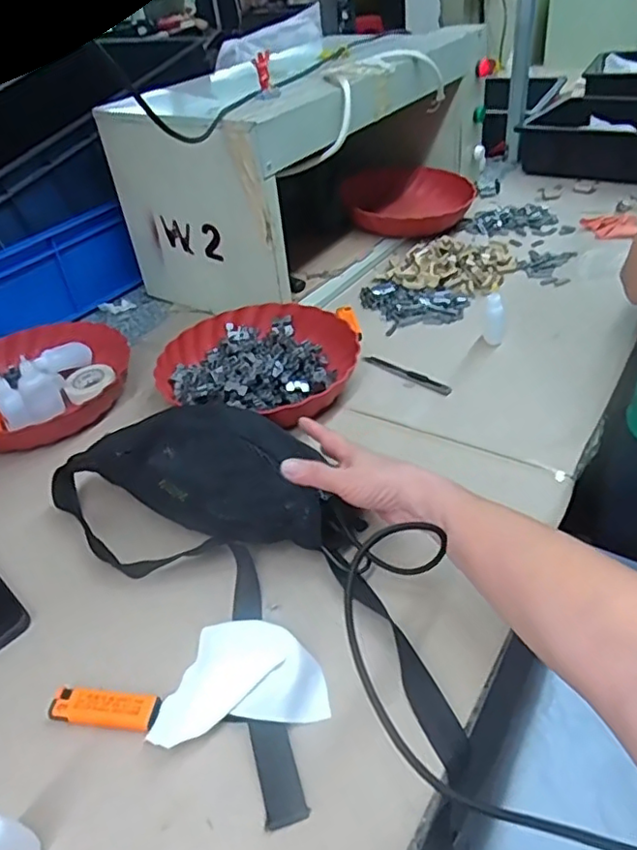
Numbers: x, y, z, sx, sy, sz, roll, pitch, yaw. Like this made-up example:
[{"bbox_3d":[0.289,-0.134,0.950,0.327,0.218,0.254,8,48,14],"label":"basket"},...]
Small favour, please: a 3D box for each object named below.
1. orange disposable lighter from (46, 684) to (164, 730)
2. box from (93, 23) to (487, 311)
[{"bbox_3d":[-0.158,0.208,0.446,0.083,0.006,0.025,2,42,10],"label":"orange disposable lighter"},{"bbox_3d":[0.029,-0.461,1.016,0.321,0.266,0.656,20,46,31],"label":"box"}]

